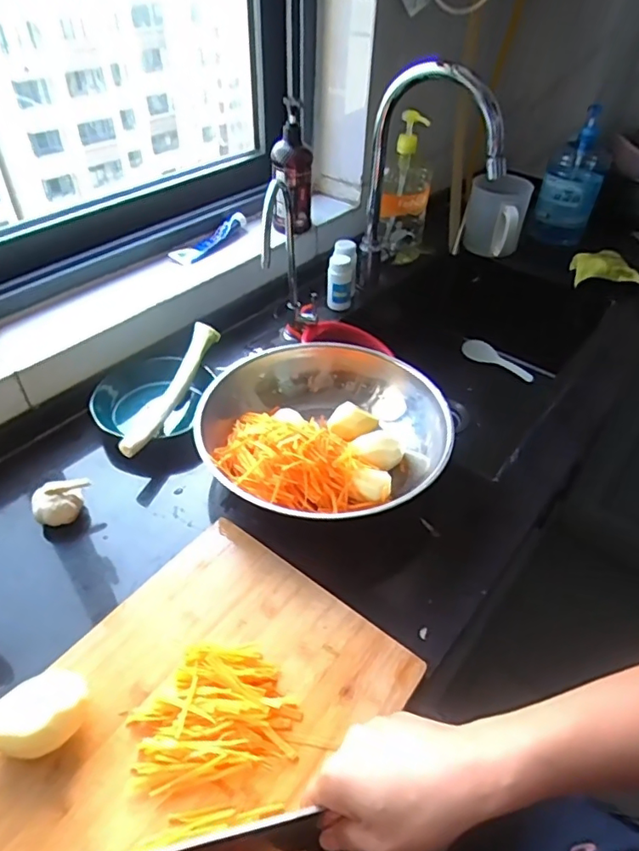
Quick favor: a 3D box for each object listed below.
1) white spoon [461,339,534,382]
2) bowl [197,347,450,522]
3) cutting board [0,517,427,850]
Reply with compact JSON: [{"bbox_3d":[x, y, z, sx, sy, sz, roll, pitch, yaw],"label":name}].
[{"bbox_3d":[0.395,-0.146,1.227,0.168,0.017,0.049,30,50,26],"label":"white spoon"},{"bbox_3d":[0.009,0.012,0.707,0.289,0.082,0.286,1,43,-1],"label":"bowl"},{"bbox_3d":[-0.117,0.254,0.457,0.263,0.026,0.368,29,49,25],"label":"cutting board"}]

